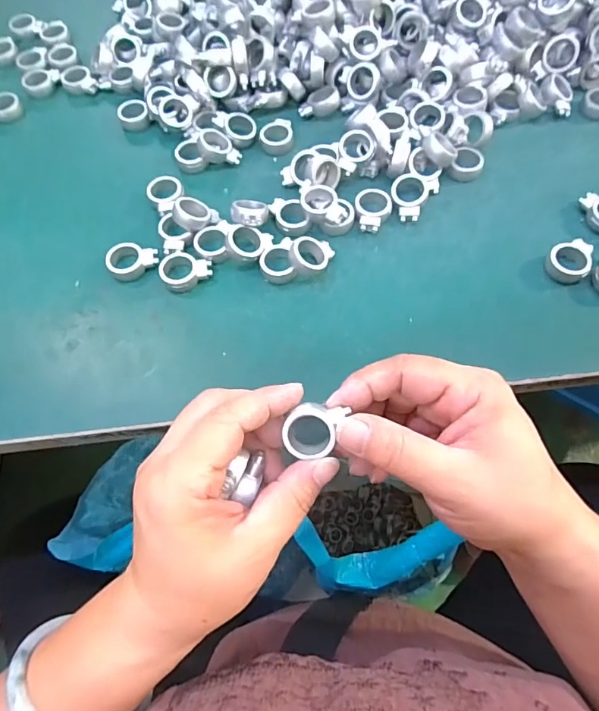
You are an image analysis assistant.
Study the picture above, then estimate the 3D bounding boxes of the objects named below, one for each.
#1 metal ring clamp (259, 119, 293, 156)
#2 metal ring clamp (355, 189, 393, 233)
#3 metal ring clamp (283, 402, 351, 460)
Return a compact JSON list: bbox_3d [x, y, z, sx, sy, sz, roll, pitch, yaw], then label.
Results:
[{"bbox_3d":[-0.018,-0.172,0.359,0.026,0.010,0.029,-5,66,0],"label":"metal ring clamp"},{"bbox_3d":[0.052,-0.101,0.323,0.025,0.012,0.030,4,66,4],"label":"metal ring clamp"},{"bbox_3d":[0.005,0.035,0.214,0.023,0.012,0.026,18,101,1],"label":"metal ring clamp"}]

